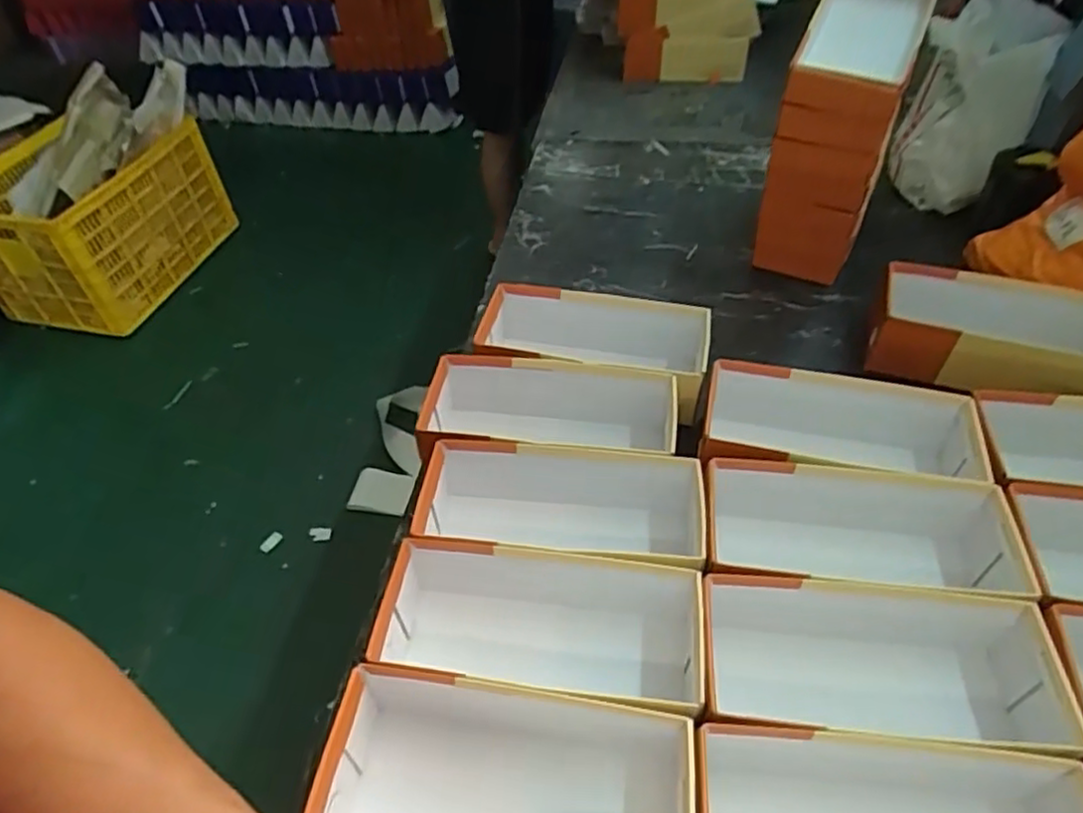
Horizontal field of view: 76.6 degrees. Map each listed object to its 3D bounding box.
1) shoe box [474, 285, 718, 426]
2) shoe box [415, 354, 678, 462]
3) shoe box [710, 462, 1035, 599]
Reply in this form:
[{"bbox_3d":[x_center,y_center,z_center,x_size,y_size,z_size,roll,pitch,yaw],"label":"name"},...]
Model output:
[{"bbox_3d":[0.061,-0.069,0.882,0.293,0.098,0.155,7,48,10],"label":"shoe box"},{"bbox_3d":[0.006,0.035,0.800,0.291,0.132,0.130,5,48,8],"label":"shoe box"},{"bbox_3d":[0.306,0.141,0.672,0.300,0.107,0.143,3,47,7],"label":"shoe box"}]

